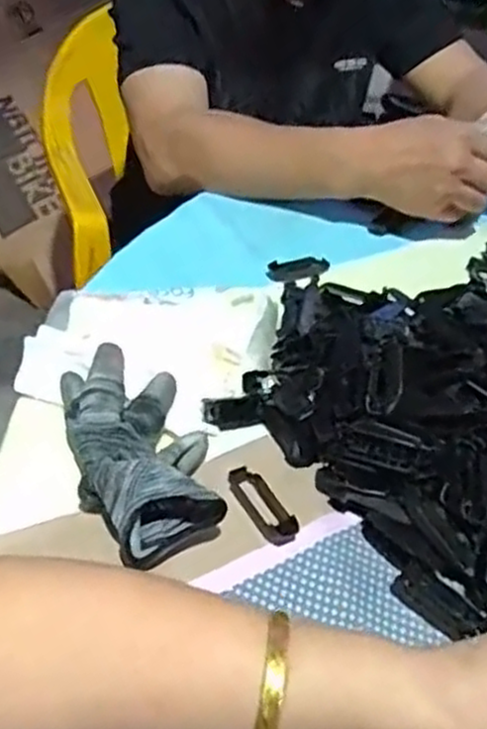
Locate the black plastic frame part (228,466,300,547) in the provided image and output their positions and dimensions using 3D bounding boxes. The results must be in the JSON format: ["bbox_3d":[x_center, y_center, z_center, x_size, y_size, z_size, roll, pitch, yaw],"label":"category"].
[{"bbox_3d":[0.011,0.079,0.421,0.021,0.009,0.054,-15,42,-25],"label":"black plastic frame part"}]

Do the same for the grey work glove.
[{"bbox_3d":[-0.059,0.039,0.417,0.071,0.042,0.144,-8,40,-17],"label":"grey work glove"}]

